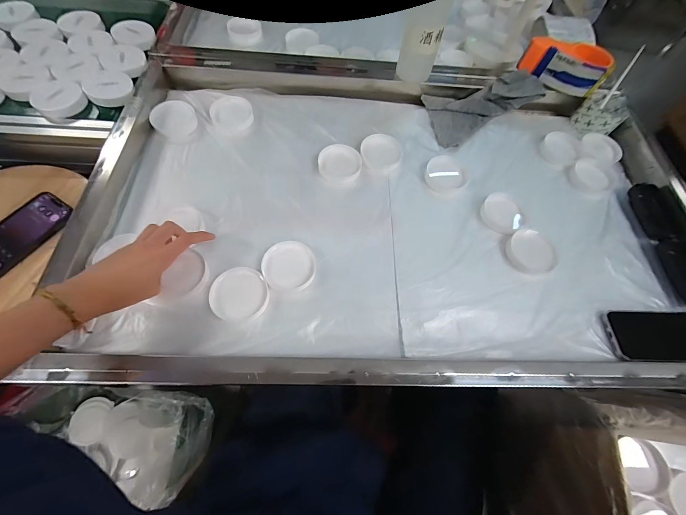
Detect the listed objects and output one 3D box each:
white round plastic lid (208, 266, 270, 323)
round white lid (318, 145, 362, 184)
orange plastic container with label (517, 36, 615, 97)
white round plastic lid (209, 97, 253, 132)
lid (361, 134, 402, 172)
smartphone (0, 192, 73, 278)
[{"bbox_3d":[-0.146,0.051,0.409,0.079,0.009,0.074,12,64,1],"label":"white round plastic lid"},{"bbox_3d":[-0.005,-0.168,0.523,0.075,0.018,0.070,2,65,-4],"label":"round white lid"},{"bbox_3d":[0.452,-0.392,0.592,0.161,0.060,0.069,29,66,12],"label":"orange plastic container with label"},{"bbox_3d":[-0.215,-0.278,0.565,0.075,0.014,0.086,-14,67,-11],"label":"white round plastic lid"},{"bbox_3d":[0.072,-0.196,0.543,0.074,0.012,0.082,-1,65,-5],"label":"lid"},{"bbox_3d":[-0.492,-0.034,0.440,0.076,0.010,0.148,28,66,9],"label":"smartphone"}]

